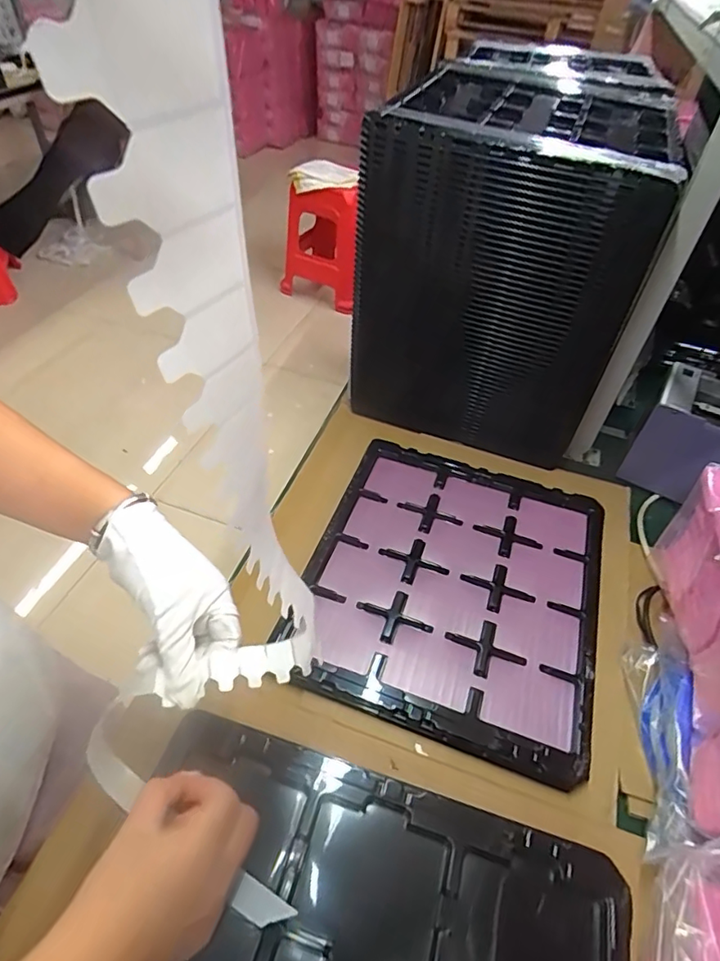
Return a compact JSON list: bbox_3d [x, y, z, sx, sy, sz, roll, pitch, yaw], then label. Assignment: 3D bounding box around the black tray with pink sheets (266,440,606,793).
[{"bbox_3d":[0.114,0.118,0.642,0.332,0.025,0.366,16,48,11],"label":"black tray with pink sheets"}]

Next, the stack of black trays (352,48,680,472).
[{"bbox_3d":[0.222,-0.313,0.794,0.353,0.411,0.382,26,51,19],"label":"stack of black trays"}]

